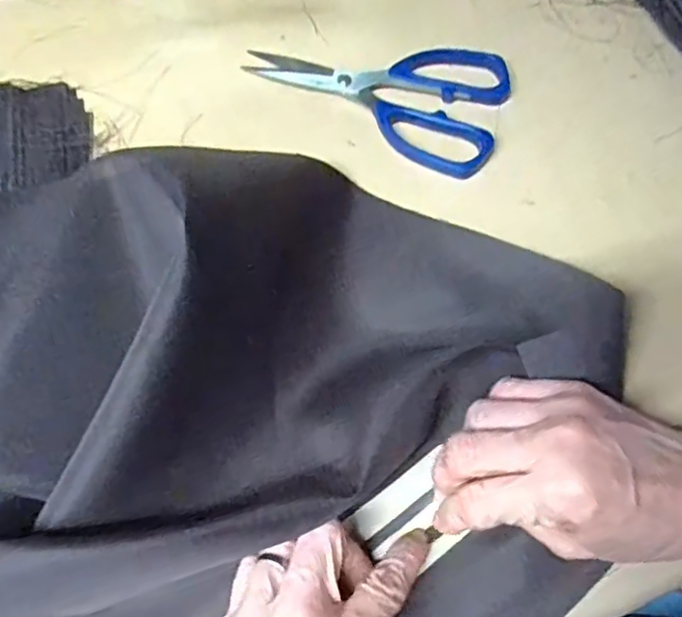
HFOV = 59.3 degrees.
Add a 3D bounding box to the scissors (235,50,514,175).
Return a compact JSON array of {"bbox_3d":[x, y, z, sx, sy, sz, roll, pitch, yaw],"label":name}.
[{"bbox_3d":[0.021,-0.148,0.395,0.171,0.013,0.088,18,67,6],"label":"scissors"}]

